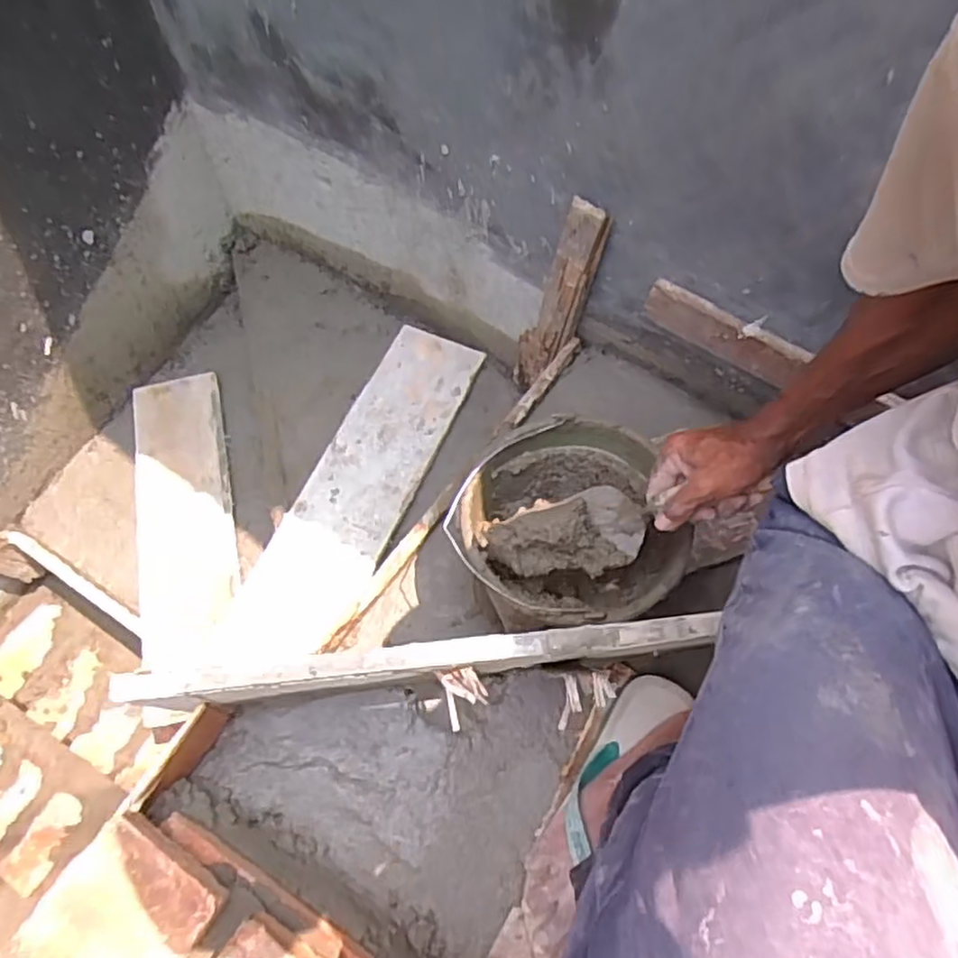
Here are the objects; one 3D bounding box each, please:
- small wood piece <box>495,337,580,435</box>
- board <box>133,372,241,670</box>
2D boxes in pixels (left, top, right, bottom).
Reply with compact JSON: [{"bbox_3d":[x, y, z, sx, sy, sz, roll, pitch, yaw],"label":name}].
[{"bbox_3d":[0.092,-0.140,1.023,0.023,0.017,0.201,35,69,12],"label":"small wood piece"},{"bbox_3d":[-0.564,0.053,1.302,0.177,0.025,0.603,-12,65,-6],"label":"board"}]

